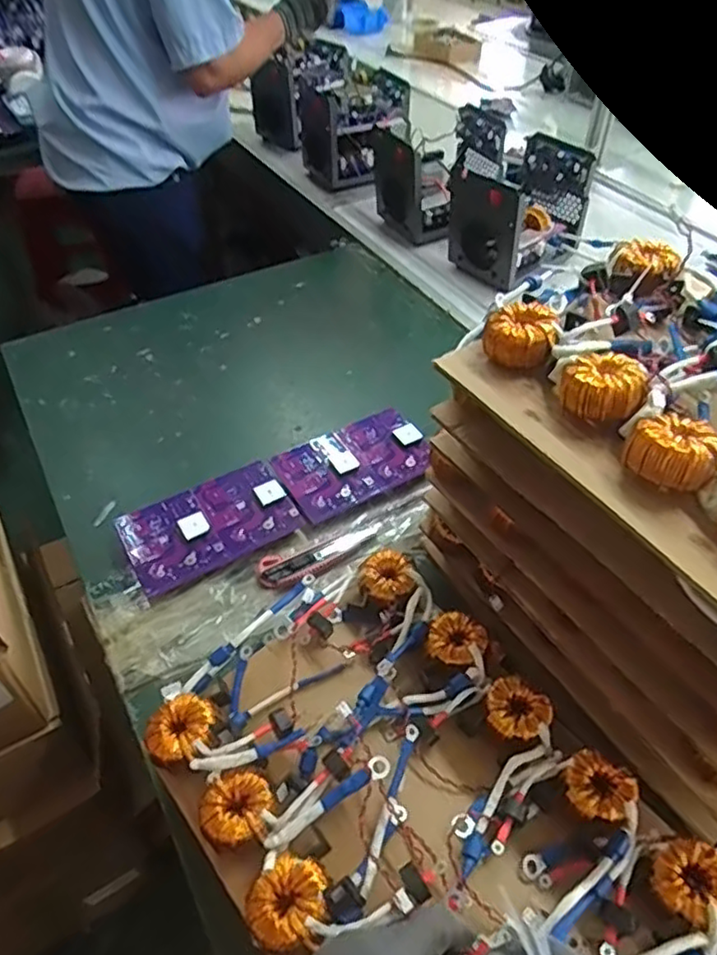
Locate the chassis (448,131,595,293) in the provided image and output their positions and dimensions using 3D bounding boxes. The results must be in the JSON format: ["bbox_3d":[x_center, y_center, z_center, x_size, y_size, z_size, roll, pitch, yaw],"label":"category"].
[{"bbox_3d":[0.293,-0.479,1.182,0.214,0.185,0.150,-31,54,-24],"label":"chassis"}]

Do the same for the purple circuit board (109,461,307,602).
[{"bbox_3d":[-0.181,0.053,0.782,0.197,0.021,0.123,-25,59,-16],"label":"purple circuit board"}]

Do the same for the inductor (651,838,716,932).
[{"bbox_3d":[0.251,0.300,0.480,0.054,0.015,0.051,0,48,0],"label":"inductor"}]

